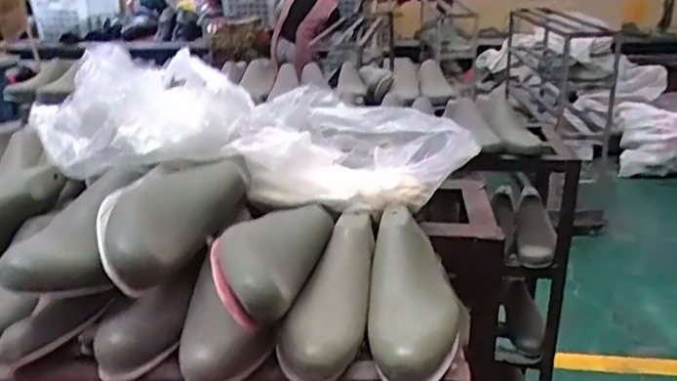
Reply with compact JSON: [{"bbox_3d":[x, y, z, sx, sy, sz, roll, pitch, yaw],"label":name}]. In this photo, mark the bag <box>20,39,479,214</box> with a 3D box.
[{"bbox_3d":[-0.101,-0.078,0.765,0.533,0.167,0.184,-5,22,-13],"label":"bag"}]

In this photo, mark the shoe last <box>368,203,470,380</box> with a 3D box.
[{"bbox_3d":[0.083,0.099,0.637,0.095,0.079,0.253,3,22,6],"label":"shoe last"}]

